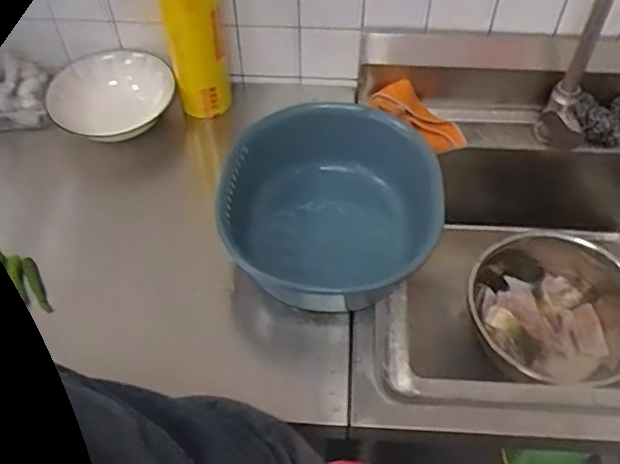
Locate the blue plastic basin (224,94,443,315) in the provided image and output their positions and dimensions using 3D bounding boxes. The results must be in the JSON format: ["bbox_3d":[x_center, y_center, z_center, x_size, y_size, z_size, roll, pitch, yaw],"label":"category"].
[{"bbox_3d":[0.035,-0.020,0.895,0.295,0.156,0.291,0,54,0],"label":"blue plastic basin"}]

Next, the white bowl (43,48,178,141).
[{"bbox_3d":[-0.325,-0.229,1.045,0.197,0.046,0.197,0,54,0],"label":"white bowl"}]

